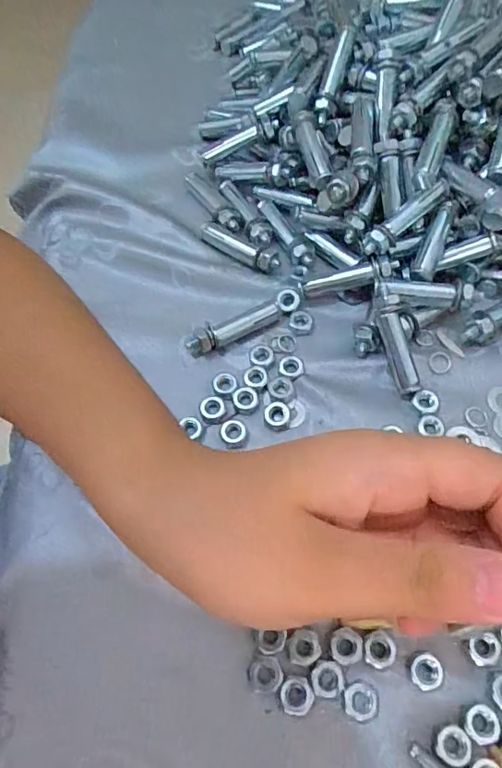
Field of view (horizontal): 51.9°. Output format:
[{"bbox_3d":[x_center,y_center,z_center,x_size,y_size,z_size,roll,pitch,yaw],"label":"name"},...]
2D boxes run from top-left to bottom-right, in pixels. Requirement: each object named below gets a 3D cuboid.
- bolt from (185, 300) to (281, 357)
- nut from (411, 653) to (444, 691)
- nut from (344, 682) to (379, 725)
[{"bbox_3d":[-0.010,-0.031,0.282,0.054,0.009,0.014,-23,64,-9],"label":"bolt"},{"bbox_3d":[0.070,0.115,0.206,0.012,0.004,0.013,-1,62,2],"label":"nut"},{"bbox_3d":[0.043,0.124,0.201,0.013,0.004,0.014,-3,62,1],"label":"nut"}]

